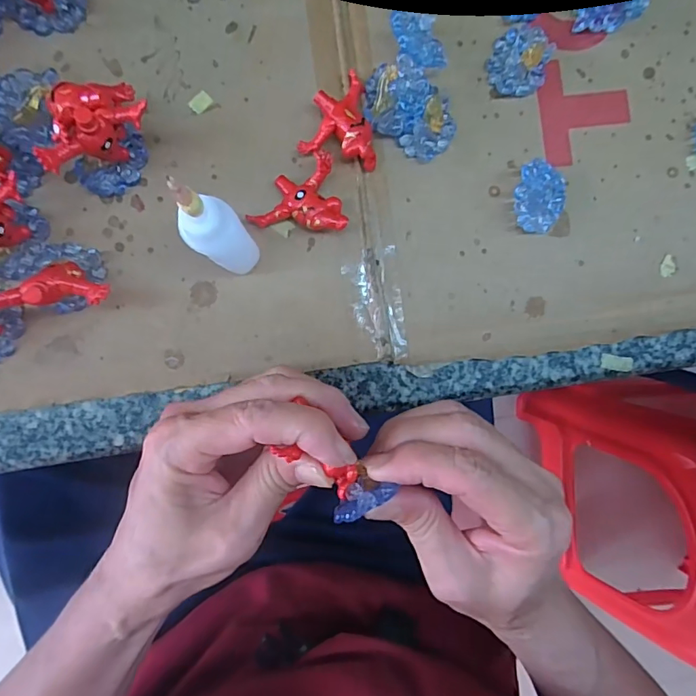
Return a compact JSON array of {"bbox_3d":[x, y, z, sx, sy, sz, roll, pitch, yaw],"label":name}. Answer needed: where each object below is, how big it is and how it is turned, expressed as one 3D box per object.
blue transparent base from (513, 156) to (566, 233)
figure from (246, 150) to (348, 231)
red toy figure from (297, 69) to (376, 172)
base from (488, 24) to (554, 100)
[{"bbox_3d":[0.100,-0.078,0.256,0.029,0.012,0.034,13,89,-4],"label":"blue transparent base"},{"bbox_3d":[-0.027,-0.072,0.244,0.046,0.016,0.038,-14,91,-4],"label":"figure"},{"bbox_3d":[-0.002,-0.117,0.246,0.037,0.016,0.044,9,90,-4],"label":"red toy figure"},{"bbox_3d":[0.091,-0.151,0.258,0.030,0.007,0.035,12,89,-4],"label":"base"}]

